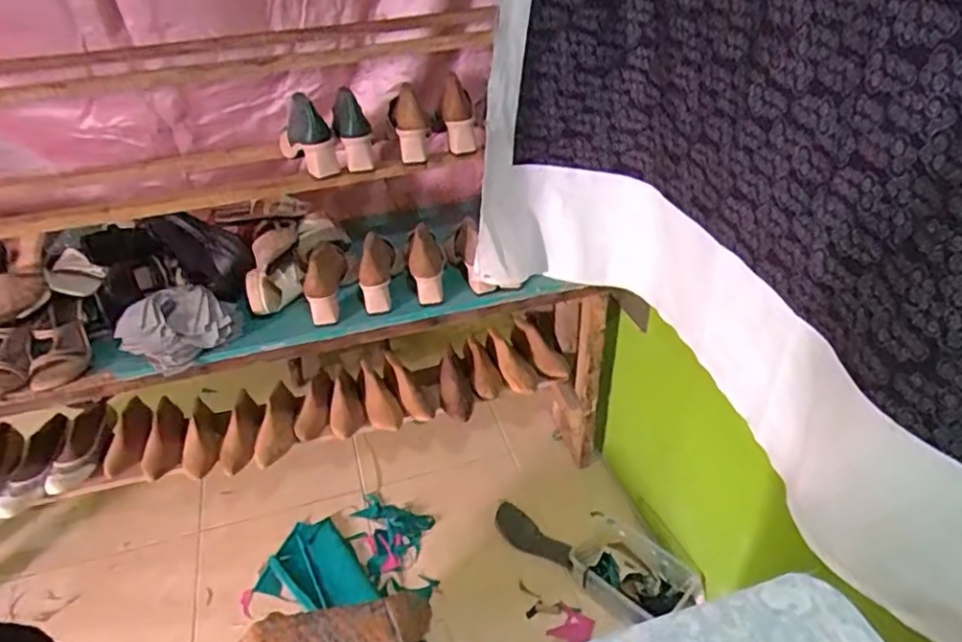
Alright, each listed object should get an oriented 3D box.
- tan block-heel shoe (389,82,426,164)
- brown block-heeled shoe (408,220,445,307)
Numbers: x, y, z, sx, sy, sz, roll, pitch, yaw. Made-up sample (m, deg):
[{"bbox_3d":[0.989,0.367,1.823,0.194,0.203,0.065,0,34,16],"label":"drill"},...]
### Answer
[{"bbox_3d":[-0.136,-0.367,1.199,0.061,0.090,0.193,-7,37,-5],"label":"tan block-heel shoe"},{"bbox_3d":[-0.107,-0.108,1.267,0.069,0.067,0.168,-5,59,-2],"label":"brown block-heeled shoe"}]

